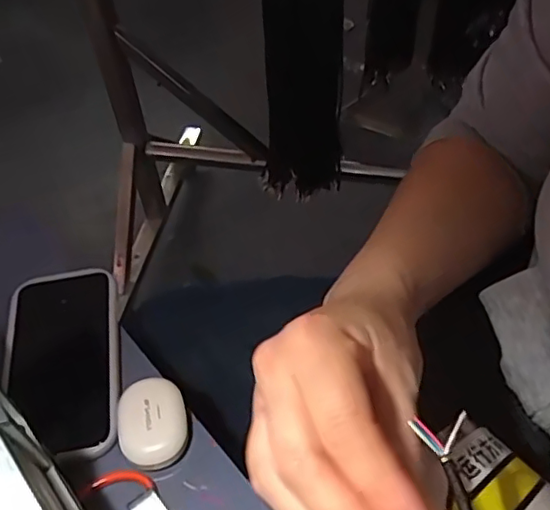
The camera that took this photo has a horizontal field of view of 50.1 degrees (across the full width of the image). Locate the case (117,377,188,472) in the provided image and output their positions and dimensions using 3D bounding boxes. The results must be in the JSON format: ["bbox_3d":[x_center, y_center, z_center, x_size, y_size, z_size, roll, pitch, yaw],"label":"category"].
[{"bbox_3d":[-0.081,0.112,0.391,0.044,0.020,0.056,-17,52,-11],"label":"case"}]

